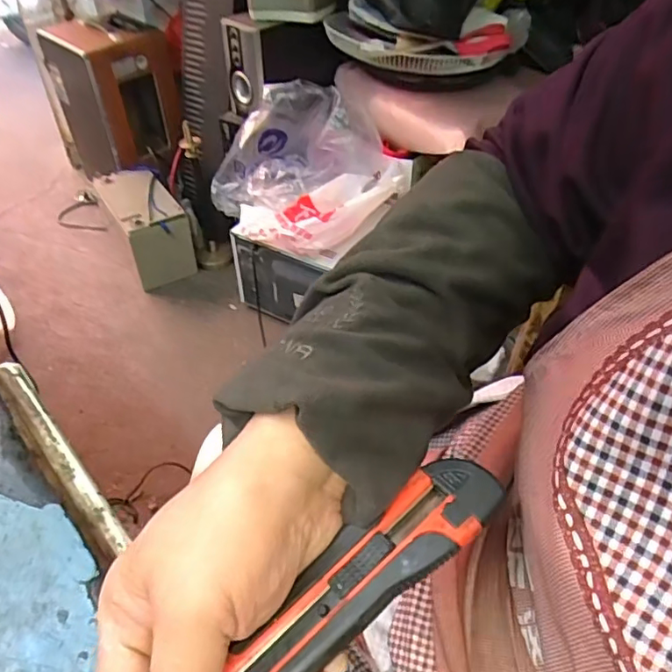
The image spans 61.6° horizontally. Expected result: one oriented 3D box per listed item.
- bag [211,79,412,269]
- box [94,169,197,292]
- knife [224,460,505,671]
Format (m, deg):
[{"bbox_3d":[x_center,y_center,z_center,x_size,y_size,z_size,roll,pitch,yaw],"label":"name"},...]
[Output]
[{"bbox_3d":[-0.055,-0.403,1.377,0.468,0.283,0.429,-8,46,-11],"label":"bag"},{"bbox_3d":[-0.562,-0.324,1.686,0.181,0.231,0.341,-22,50,-24],"label":"box"},{"bbox_3d":[-0.003,0.115,0.236,0.176,0.015,0.034,-37,56,-14],"label":"knife"}]

